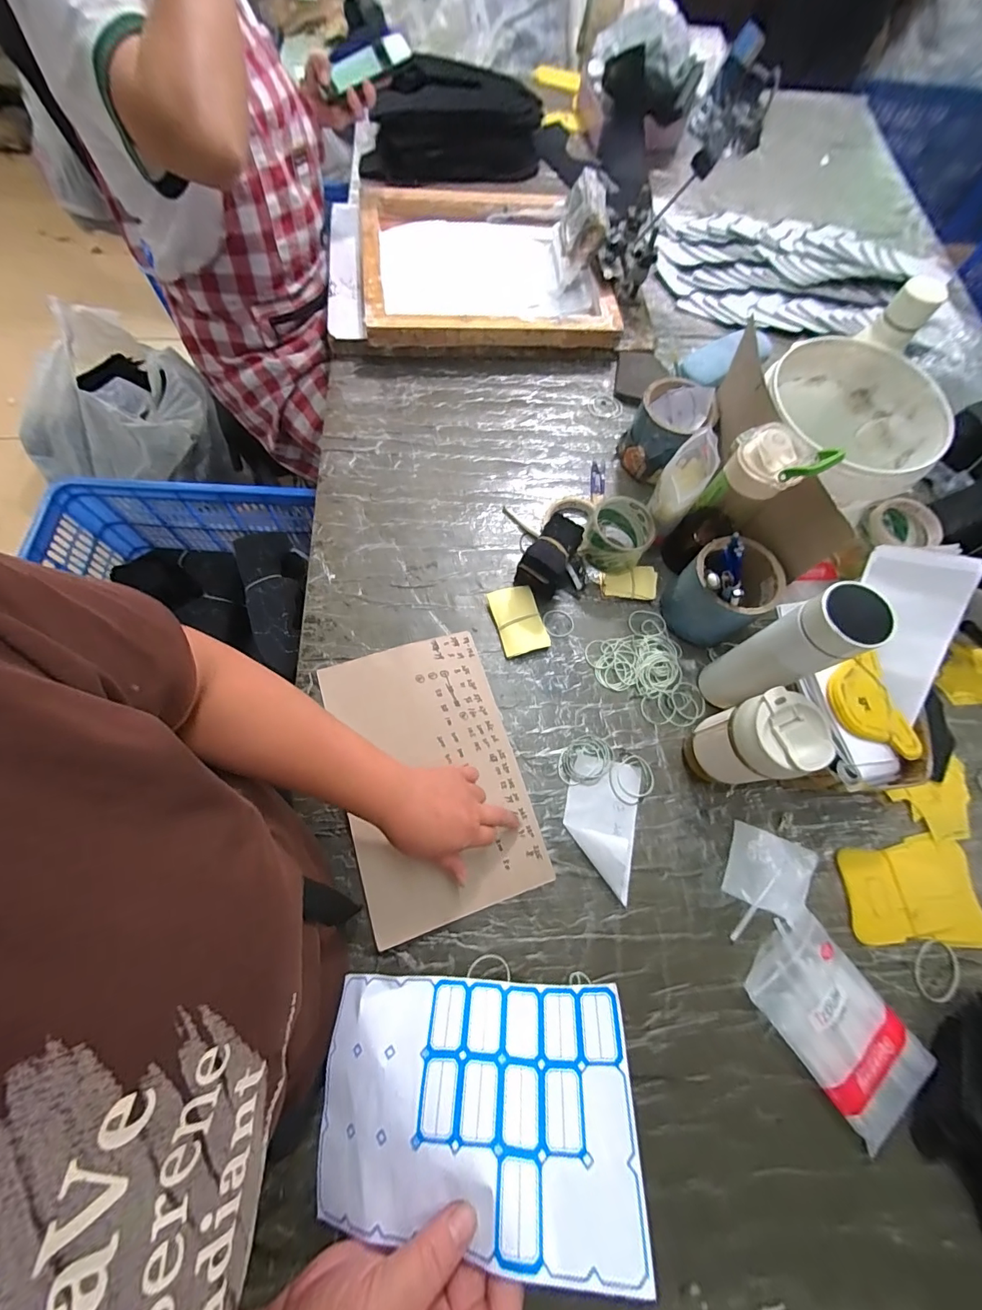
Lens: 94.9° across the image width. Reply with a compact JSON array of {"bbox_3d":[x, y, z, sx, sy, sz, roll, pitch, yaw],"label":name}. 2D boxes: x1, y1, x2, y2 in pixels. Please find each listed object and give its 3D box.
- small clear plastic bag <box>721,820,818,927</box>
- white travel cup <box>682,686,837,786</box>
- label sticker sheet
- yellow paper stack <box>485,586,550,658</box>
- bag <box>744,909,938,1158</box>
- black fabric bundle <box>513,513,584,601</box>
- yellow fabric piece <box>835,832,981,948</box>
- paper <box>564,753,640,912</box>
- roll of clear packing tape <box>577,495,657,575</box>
[{"bbox_3d":[0.326,0.251,0.523,0.096,0.010,0.084,25,72,6],"label":"small clear plastic bag"},{"bbox_3d":[0.282,0.097,0.498,0.075,0.156,0.079,1,71,-2],"label":"white travel cup"},{"bbox_3d":[-0.014,0.269,0.273,0.188,0.033,0.116,-5,41,11],"label":"label sticker sheet"},{"bbox_3d":[0.037,-0.046,0.607,0.061,0.015,0.093,-15,72,-7],"label":"yellow paper stack"},{"bbox_3d":[0.361,0.382,0.470,0.113,0.023,0.176,-35,76,-13],"label":"bag"},{"bbox_3d":[0.077,-0.127,0.599,0.061,0.089,0.077,28,72,7],"label":"black fabric bundle"},{"bbox_3d":[0.491,0.276,0.526,0.155,0.005,0.110,-3,71,-3],"label":"yellow fabric piece"},{"bbox_3d":[0.130,0.192,0.522,0.083,0.031,0.142,13,71,2],"label":"paper"},{"bbox_3d":[0.176,-0.163,0.622,0.082,0.065,0.089,1,71,-2],"label":"roll of clear packing tape"}]

